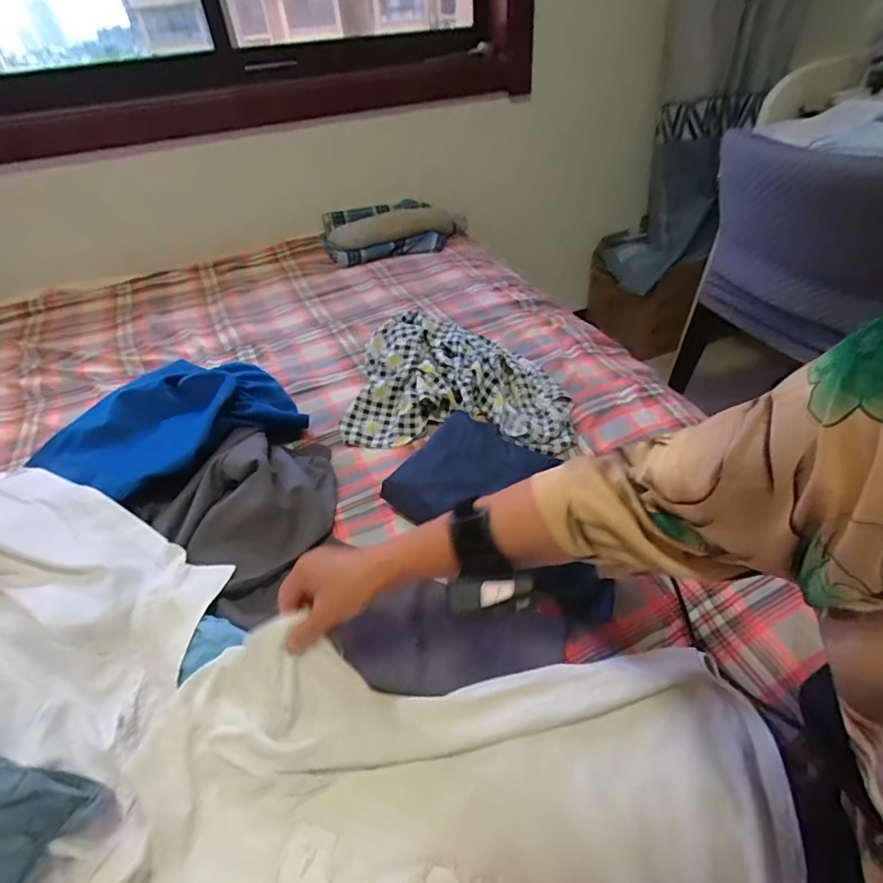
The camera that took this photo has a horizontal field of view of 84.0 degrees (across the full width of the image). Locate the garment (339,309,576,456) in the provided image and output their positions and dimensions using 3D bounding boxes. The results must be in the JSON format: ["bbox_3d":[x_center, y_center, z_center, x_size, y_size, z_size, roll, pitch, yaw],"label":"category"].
[{"bbox_3d":[0.033,-0.107,0.817,0.351,0.067,0.277,4,42,10],"label":"garment"}]

